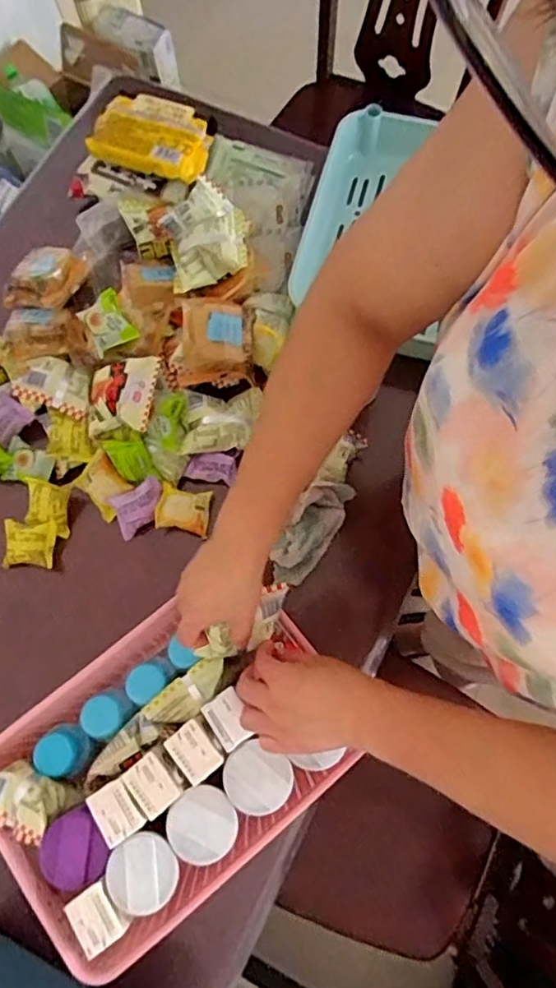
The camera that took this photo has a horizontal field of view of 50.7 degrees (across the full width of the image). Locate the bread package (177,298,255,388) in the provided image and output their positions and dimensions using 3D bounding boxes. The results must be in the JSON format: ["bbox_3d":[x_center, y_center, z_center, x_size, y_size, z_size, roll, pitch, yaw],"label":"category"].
[{"bbox_3d":[-0.076,-0.186,0.740,0.090,0.045,0.106,3,94,-17],"label":"bread package"}]

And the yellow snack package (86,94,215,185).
[{"bbox_3d":[-0.176,-0.504,0.829,0.157,0.047,0.123,10,72,5],"label":"yellow snack package"}]

